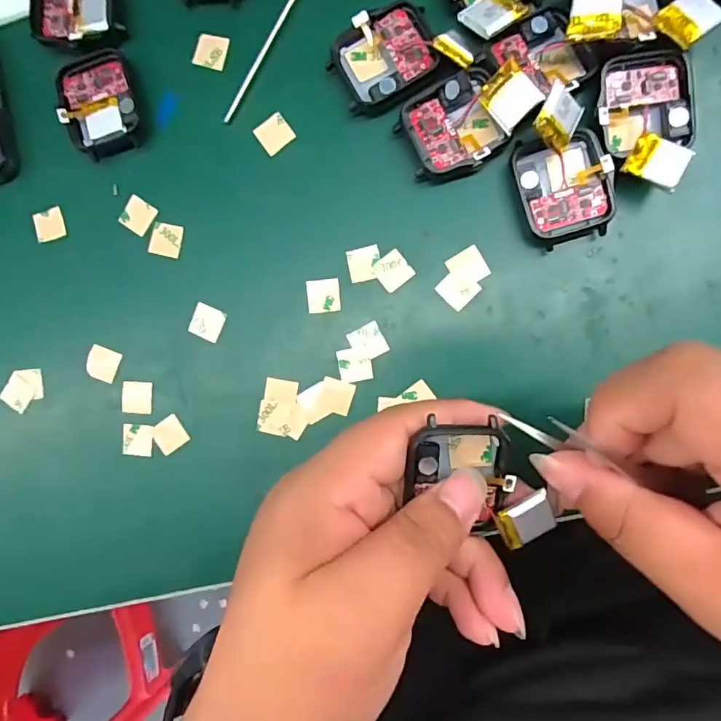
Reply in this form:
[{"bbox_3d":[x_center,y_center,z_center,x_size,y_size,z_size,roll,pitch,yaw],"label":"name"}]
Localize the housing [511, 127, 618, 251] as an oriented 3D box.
[{"bbox_3d":[0.087,-0.074,0.218,0.036,0.011,0.045,-13,87,7],"label":"housing"}]

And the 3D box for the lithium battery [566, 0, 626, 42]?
[{"bbox_3d":[0.093,-0.138,0.200,0.019,0.004,0.023,10,88,19],"label":"lithium battery"}]

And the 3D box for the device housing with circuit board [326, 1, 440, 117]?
[{"bbox_3d":[0.010,-0.135,0.227,0.045,0.010,0.036,-31,85,6],"label":"device housing with circuit board"}]

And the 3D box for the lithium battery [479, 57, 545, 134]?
[{"bbox_3d":[0.062,-0.108,0.208,0.019,0.004,0.021,-39,90,34],"label":"lithium battery"}]

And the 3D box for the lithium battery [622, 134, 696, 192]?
[{"bbox_3d":[0.121,-0.081,0.205,0.021,0.004,0.018,31,90,11],"label":"lithium battery"}]

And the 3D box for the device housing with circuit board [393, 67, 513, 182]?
[{"bbox_3d":[0.040,-0.101,0.222,0.041,0.012,0.040,-20,87,6],"label":"device housing with circuit board"}]

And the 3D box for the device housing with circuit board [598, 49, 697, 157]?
[{"bbox_3d":[0.119,-0.108,0.214,0.037,0.010,0.038,-5,88,7],"label":"device housing with circuit board"}]

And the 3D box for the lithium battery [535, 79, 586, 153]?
[{"bbox_3d":[0.081,-0.098,0.205,0.019,0.004,0.021,25,91,-30],"label":"lithium battery"}]

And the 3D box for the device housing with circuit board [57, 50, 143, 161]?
[{"bbox_3d":[-0.124,-0.122,0.243,0.035,0.010,0.047,-13,88,7],"label":"device housing with circuit board"}]

